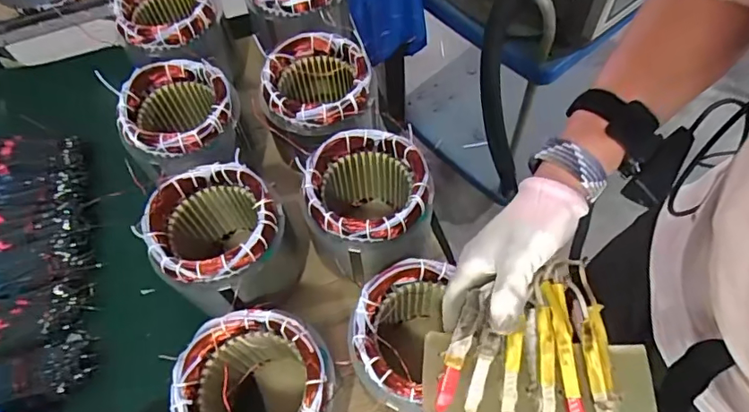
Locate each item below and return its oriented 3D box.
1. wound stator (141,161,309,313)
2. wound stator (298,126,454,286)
[{"bbox_3d":[-0.176,0.048,0.614,0.139,0.155,0.131,-2,62,3],"label":"wound stator"},{"bbox_3d":[-0.005,0.010,0.635,0.143,0.174,0.132,-2,62,3],"label":"wound stator"}]

